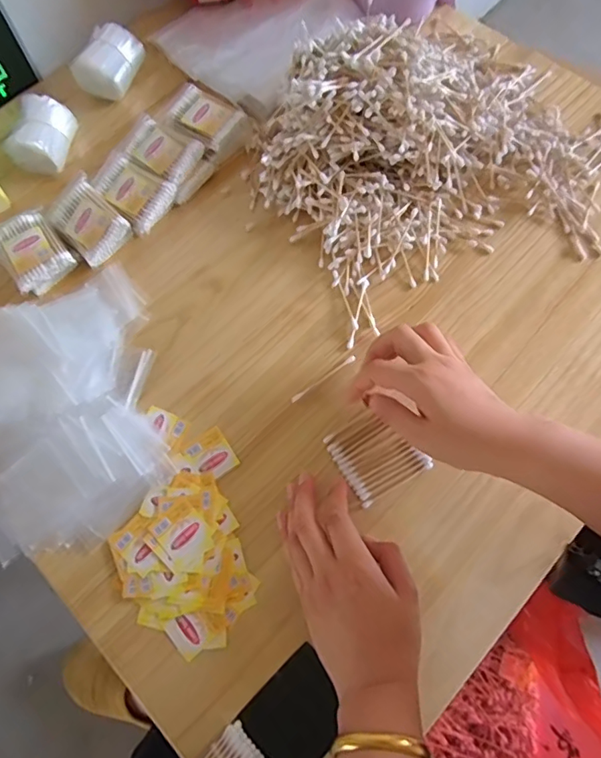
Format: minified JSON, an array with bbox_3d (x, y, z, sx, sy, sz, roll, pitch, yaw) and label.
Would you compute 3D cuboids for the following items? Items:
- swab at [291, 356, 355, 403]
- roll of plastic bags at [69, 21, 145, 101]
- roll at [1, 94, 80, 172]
[{"bbox_3d":[0.021,-0.001,0.458,0.071,0.005,0.005,-34,72,-10],"label":"swab"},{"bbox_3d":[-0.223,-0.372,0.594,0.059,0.053,0.083,26,73,11],"label":"roll of plastic bags"},{"bbox_3d":[-0.286,-0.271,0.561,0.059,0.047,0.078,11,71,6],"label":"roll"}]

